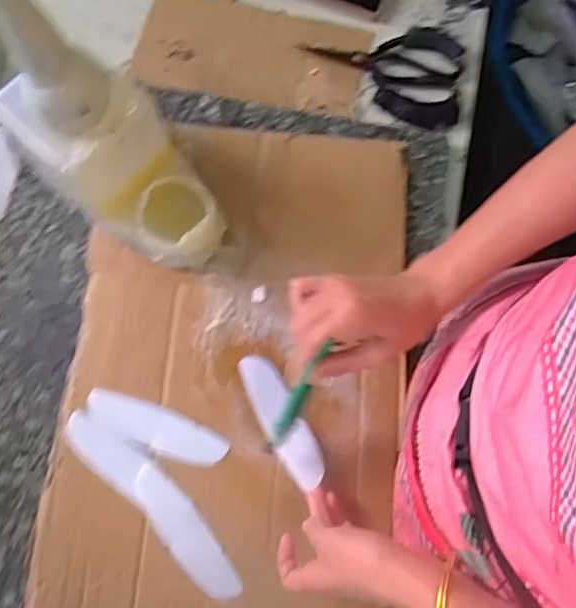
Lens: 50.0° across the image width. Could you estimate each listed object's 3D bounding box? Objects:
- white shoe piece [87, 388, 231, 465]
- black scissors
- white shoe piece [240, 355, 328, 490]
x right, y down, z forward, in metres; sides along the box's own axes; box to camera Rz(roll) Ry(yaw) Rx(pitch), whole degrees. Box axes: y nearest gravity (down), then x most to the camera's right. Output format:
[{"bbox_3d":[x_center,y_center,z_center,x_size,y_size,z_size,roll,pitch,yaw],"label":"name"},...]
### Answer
[{"bbox_3d":[-0.124,0.116,0.579,0.135,0.007,0.039,22,77,4],"label":"white shoe piece"},{"bbox_3d":[0.113,-0.275,0.724,0.183,0.015,0.126,15,77,2],"label":"black scissors"},{"bbox_3d":[-0.006,0.105,0.576,0.035,0.010,0.131,-27,71,-8],"label":"white shoe piece"}]

